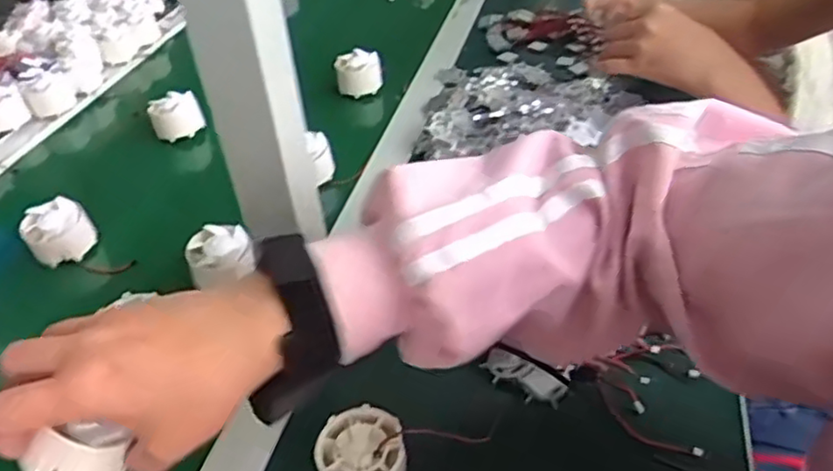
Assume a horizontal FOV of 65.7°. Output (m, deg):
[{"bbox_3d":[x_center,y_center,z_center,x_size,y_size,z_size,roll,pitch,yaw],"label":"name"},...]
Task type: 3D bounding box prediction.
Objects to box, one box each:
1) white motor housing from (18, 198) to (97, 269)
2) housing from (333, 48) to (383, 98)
[{"bbox_3d":[-0.321,-0.004,0.581,0.054,0.041,0.040,-27,46,-25],"label":"white motor housing"},{"bbox_3d":[-0.070,-0.198,0.784,0.055,0.040,0.043,-6,41,-3],"label":"housing"}]

